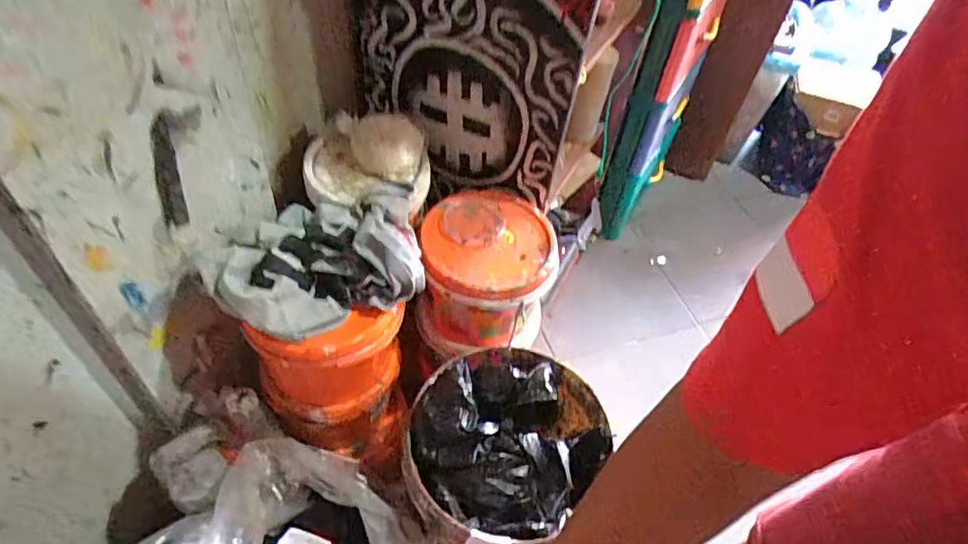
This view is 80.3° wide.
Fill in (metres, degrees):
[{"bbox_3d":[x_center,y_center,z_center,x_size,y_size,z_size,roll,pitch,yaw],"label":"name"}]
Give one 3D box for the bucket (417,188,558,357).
[{"bbox_3d":[0.000,0.008,0.965,0.198,0.201,0.202,3,49,-4],"label":"bucket"}]

